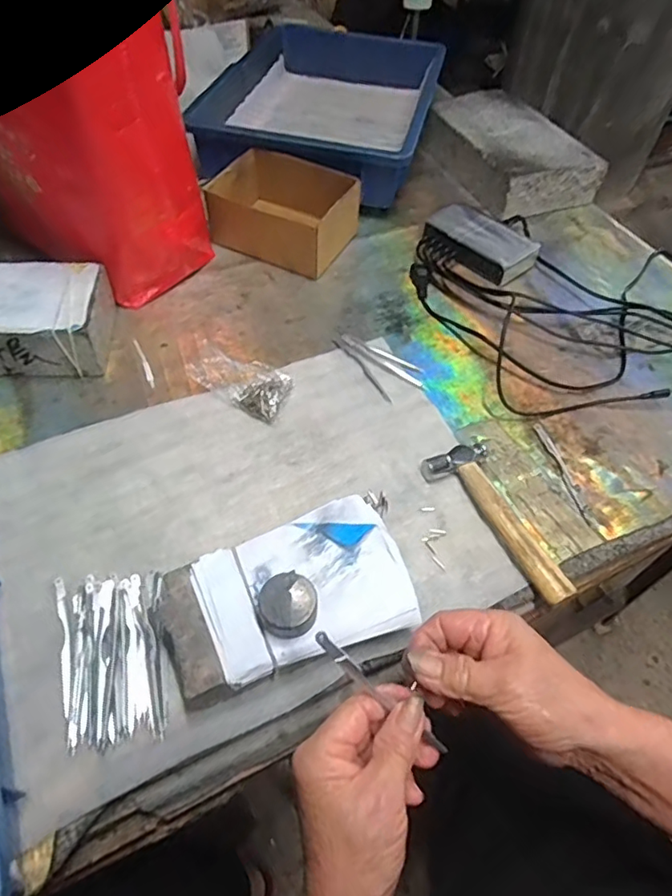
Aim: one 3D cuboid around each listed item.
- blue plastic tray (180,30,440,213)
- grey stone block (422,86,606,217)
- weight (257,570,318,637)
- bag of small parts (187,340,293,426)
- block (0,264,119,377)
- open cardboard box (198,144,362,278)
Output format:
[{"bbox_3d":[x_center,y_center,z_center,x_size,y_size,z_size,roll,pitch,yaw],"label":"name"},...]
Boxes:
[{"bbox_3d":[-0.005,-0.508,0.820,0.281,0.073,0.414,11,54,5],"label":"blue plastic tray"},{"bbox_3d":[0.242,-0.425,0.816,0.150,0.069,0.241,-18,57,-16],"label":"grey stone block"},{"bbox_3d":[-0.032,0.104,0.372,0.038,0.020,0.036,2,53,-2],"label":"weight"},{"bbox_3d":[-0.090,-0.072,0.544,0.093,0.040,0.058,24,56,14],"label":"bag of small parts"},{"bbox_3d":[-0.305,-0.125,0.560,0.145,0.068,0.100,-5,54,-7],"label":"block"},{"bbox_3d":[-0.062,-0.283,0.681,0.159,0.079,0.110,20,55,11],"label":"open cardboard box"}]

